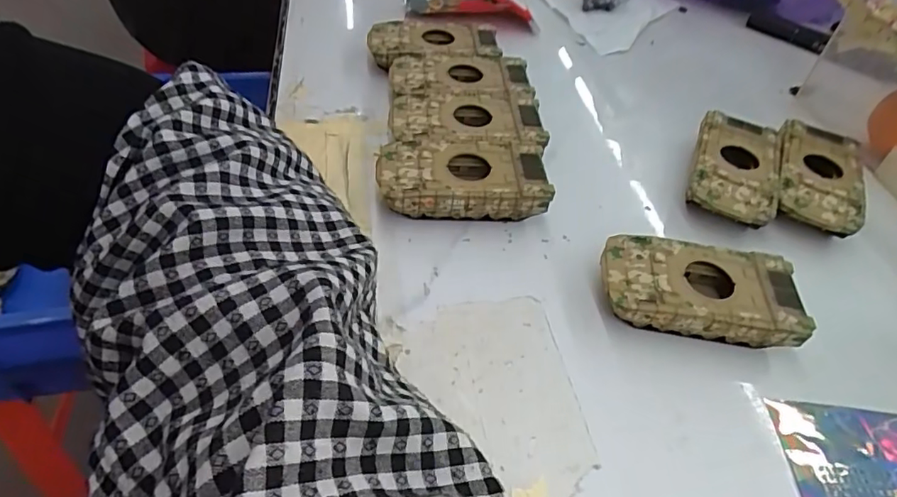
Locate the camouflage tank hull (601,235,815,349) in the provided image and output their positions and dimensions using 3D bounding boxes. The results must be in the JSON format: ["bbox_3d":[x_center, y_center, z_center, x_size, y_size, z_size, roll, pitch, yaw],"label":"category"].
[{"bbox_3d":[0.126,0.023,0.279,0.094,0.025,0.050,10,47,3],"label":"camouflage tank hull"}]

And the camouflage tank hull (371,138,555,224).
[{"bbox_3d":[0.007,-0.038,0.317,0.095,0.027,0.048,1,47,-5],"label":"camouflage tank hull"}]

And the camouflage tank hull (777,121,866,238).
[{"bbox_3d":[0.236,-0.044,0.350,0.050,0.024,0.091,19,48,11],"label":"camouflage tank hull"}]

